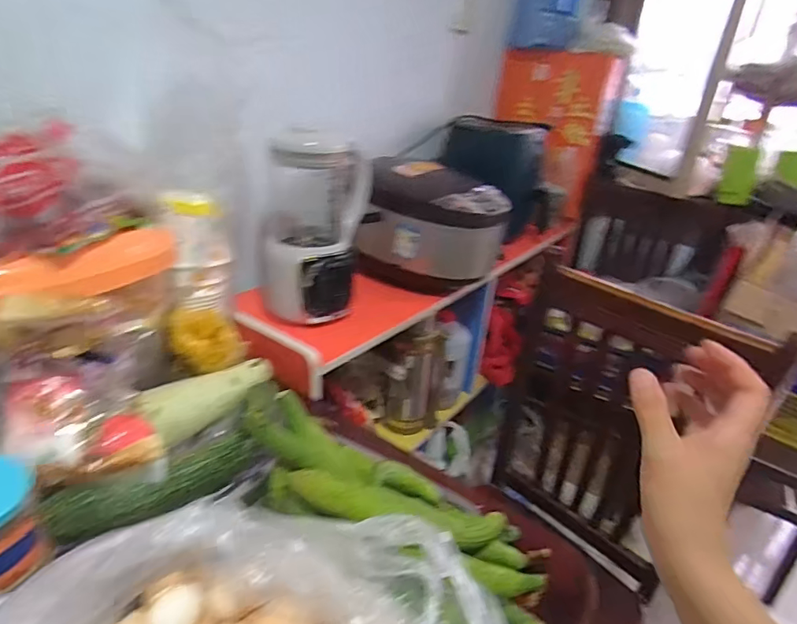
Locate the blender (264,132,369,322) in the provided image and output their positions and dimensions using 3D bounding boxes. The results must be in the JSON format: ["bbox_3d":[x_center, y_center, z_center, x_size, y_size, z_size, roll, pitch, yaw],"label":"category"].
[{"bbox_3d":[-0.147,-0.137,0.867,0.181,0.296,0.162,2,27,-6],"label":"blender"}]

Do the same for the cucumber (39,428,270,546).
[{"bbox_3d":[-0.250,0.182,0.546,0.226,0.052,0.050,-18,35,-38],"label":"cucumber"}]

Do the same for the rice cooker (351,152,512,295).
[{"bbox_3d":[0.078,-0.184,1.072,0.284,0.231,0.226,7,27,2],"label":"rice cooker"}]

